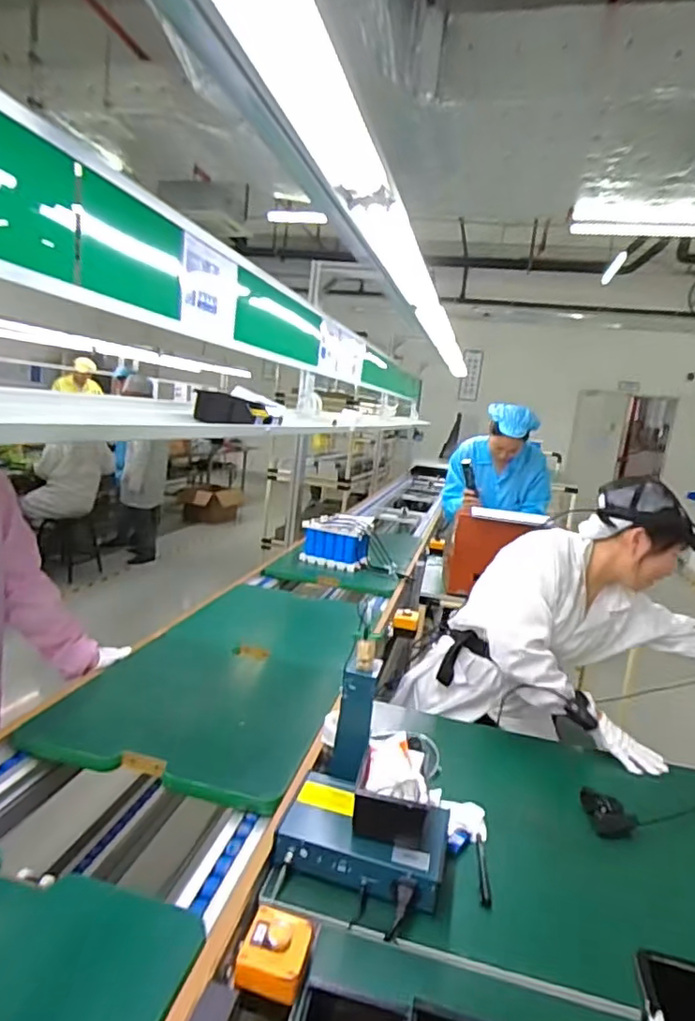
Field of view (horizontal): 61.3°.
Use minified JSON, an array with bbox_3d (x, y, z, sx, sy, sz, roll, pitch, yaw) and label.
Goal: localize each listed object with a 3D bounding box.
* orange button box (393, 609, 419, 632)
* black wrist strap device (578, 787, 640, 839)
[{"bbox_3d":[0.173,0.321,1.719,0.073,0.047,0.084,8,10,8],"label":"orange button box"},{"bbox_3d":[0.445,0.507,0.989,0.080,0.043,0.100,7,10,0],"label":"black wrist strap device"}]

